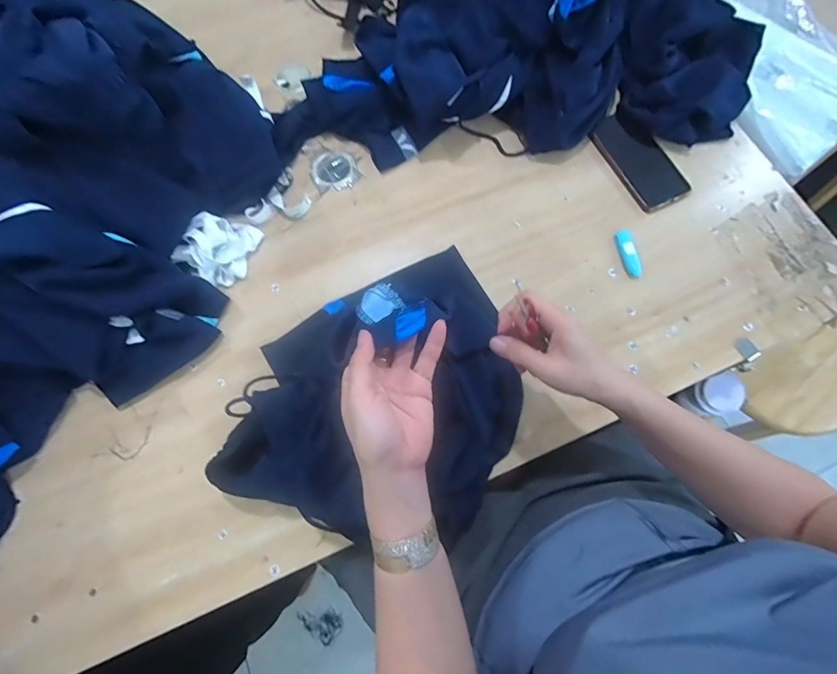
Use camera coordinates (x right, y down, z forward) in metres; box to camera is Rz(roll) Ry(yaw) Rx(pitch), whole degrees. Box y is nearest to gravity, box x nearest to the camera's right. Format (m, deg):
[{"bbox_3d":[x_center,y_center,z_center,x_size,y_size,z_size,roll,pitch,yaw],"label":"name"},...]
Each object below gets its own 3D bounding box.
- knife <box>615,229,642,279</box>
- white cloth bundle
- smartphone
[{"bbox_3d":[0.294,-0.117,0.547,0.020,0.016,0.071,-14,74,-3],"label":"knife"},{"bbox_3d":[-0.277,-0.128,0.544,0.082,0.044,0.095,27,76,8],"label":"white cloth bundle"},{"bbox_3d":[0.332,-0.267,0.589,0.079,0.015,0.166,-24,75,-6],"label":"smartphone"}]

